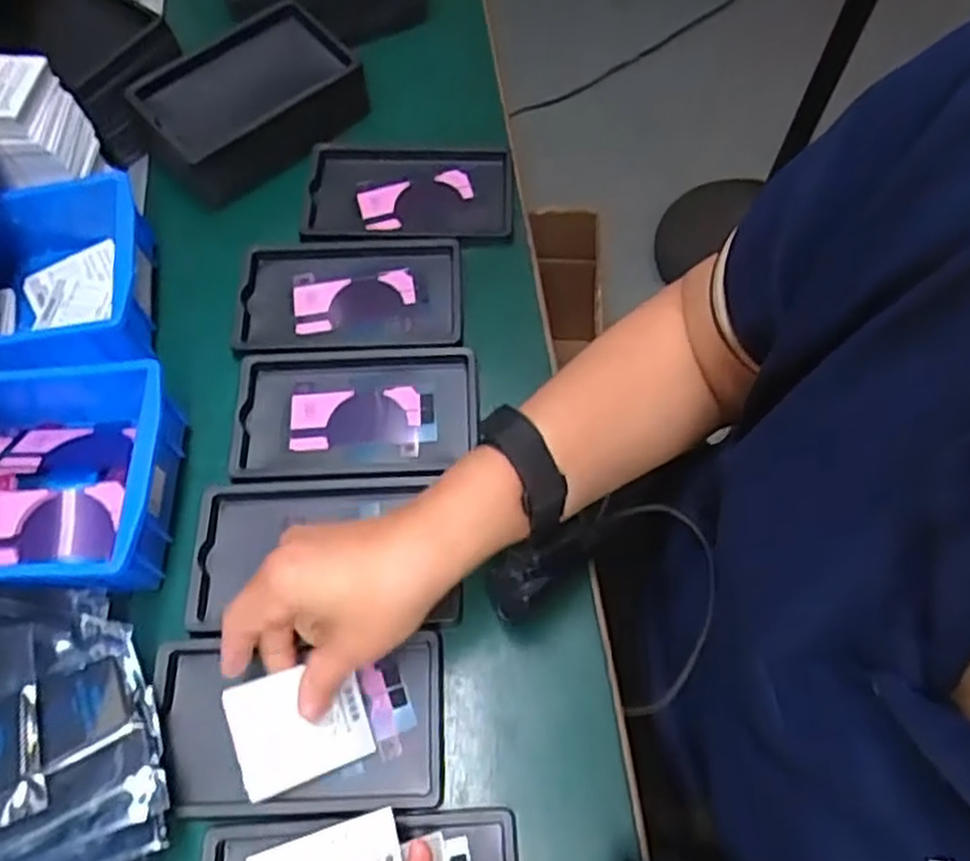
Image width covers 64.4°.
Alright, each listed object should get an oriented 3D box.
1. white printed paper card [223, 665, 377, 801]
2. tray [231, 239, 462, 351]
[{"bbox_3d":[-0.100,0.157,0.416,0.069,0.004,0.058,-16,83,-17],"label":"white printed paper card"},{"bbox_3d":[-0.097,-0.099,0.562,0.158,0.013,0.096,-3,64,2],"label":"tray"}]

